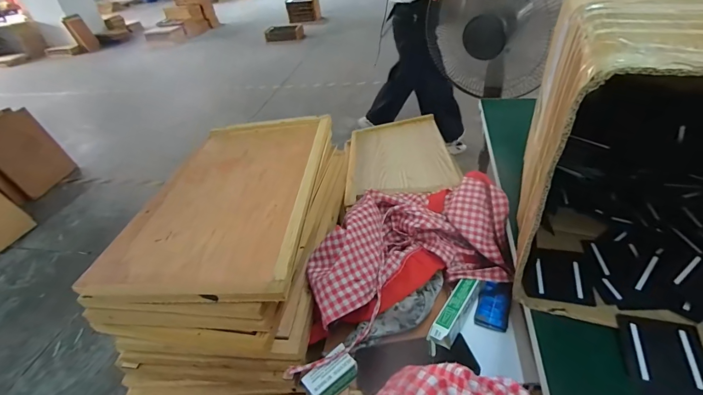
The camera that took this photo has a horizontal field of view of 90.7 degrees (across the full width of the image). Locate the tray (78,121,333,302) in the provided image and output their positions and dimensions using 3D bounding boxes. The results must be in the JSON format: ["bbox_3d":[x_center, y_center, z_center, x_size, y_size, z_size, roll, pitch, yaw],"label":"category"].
[{"bbox_3d":[-0.221,-0.021,0.658,0.330,0.046,0.482,0,38,10],"label":"tray"}]

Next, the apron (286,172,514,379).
[{"bbox_3d":[0.082,0.085,0.595,0.413,0.120,0.206,-21,40,-17],"label":"apron"}]

